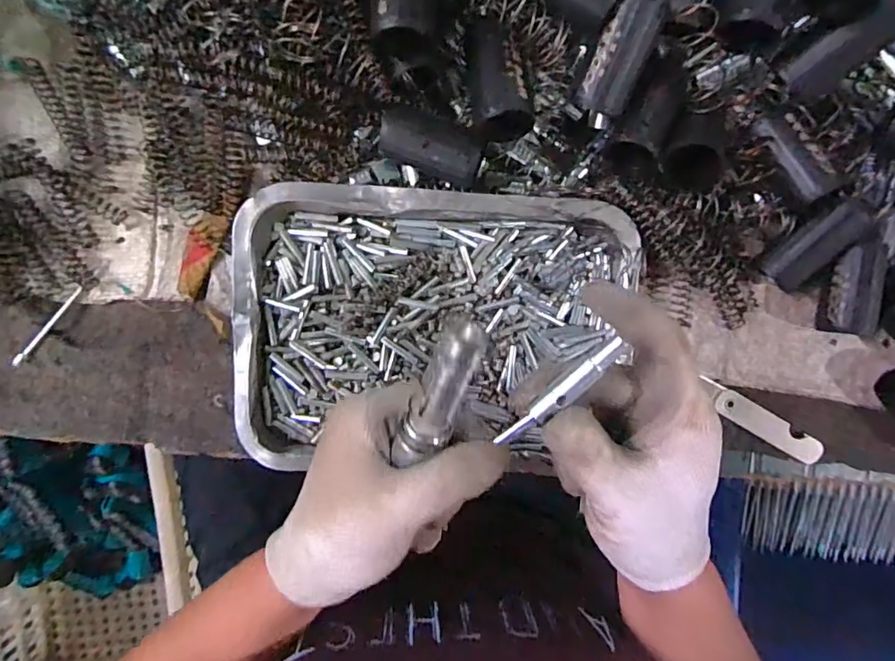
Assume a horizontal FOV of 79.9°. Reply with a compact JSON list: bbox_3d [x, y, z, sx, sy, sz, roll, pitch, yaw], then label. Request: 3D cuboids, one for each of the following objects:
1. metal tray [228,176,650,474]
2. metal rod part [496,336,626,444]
[{"bbox_3d":[-0.008,-0.001,0.352,0.250,0.030,0.175,1,94,-1],"label":"metal tray"},{"bbox_3d":[0.049,0.028,0.231,0.067,0.004,0.008,-43,94,12],"label":"metal rod part"}]

